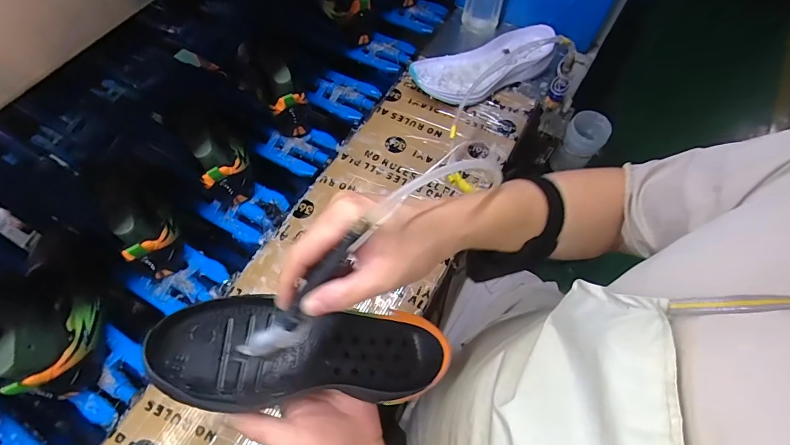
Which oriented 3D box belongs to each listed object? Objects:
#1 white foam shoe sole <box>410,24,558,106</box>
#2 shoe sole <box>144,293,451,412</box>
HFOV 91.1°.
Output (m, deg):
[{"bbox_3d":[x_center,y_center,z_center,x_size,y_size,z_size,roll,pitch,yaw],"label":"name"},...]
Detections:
[{"bbox_3d":[0.161,-0.266,0.672,0.275,0.045,0.099,-19,66,-12],"label":"white foam shoe sole"},{"bbox_3d":[-0.075,0.110,0.351,0.249,0.035,0.097,7,62,-18],"label":"shoe sole"}]

